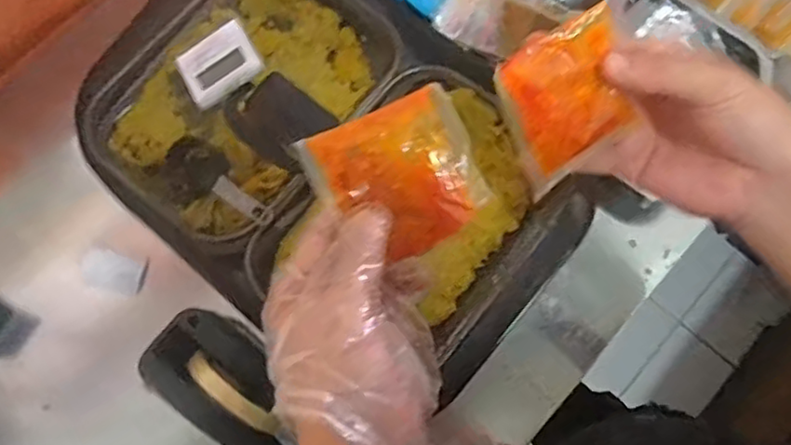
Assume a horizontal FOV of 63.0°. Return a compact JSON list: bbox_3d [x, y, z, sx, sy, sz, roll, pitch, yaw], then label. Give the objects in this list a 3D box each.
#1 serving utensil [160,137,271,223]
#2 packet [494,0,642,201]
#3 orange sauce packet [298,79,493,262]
[{"bbox_3d":[-0.177,-0.037,0.623,0.142,0.021,0.064,32,76,29],"label":"serving utensil"},{"bbox_3d":[0.097,-0.068,0.346,0.076,0.089,0.008,-31,39,-3],"label":"packet"},{"bbox_3d":[0.001,-0.022,0.338,0.082,0.006,0.076,-25,91,1],"label":"orange sauce packet"}]

